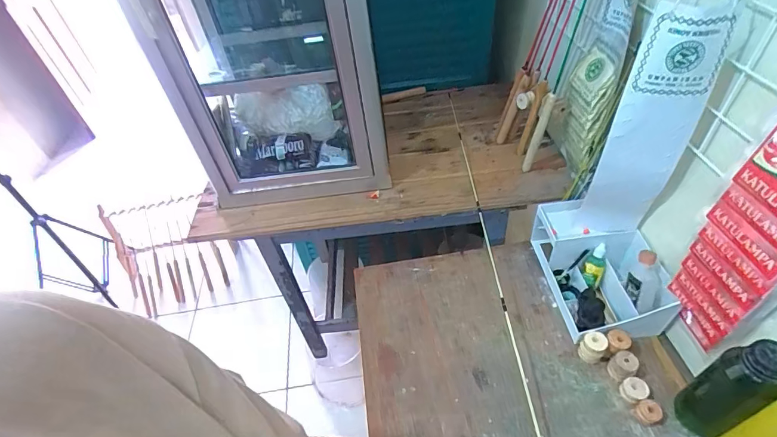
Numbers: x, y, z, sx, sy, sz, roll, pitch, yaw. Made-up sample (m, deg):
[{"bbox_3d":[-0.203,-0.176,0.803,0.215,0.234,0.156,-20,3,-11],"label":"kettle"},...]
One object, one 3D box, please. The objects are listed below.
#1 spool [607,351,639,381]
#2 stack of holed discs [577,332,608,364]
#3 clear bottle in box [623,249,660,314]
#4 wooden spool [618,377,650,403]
[{"bbox_3d":[0.350,0.221,0.612,0.035,0.037,0.031,-35,51,-24],"label":"spool"},{"bbox_3d":[0.316,0.200,0.632,0.030,0.049,0.035,-24,48,-15],"label":"stack of holed discs"},{"bbox_3d":[0.396,0.095,0.637,0.036,0.096,0.039,2,13,10],"label":"clear bottle in box"},{"bbox_3d":[0.357,0.249,0.593,0.031,0.023,0.032,-4,46,4],"label":"wooden spool"}]

